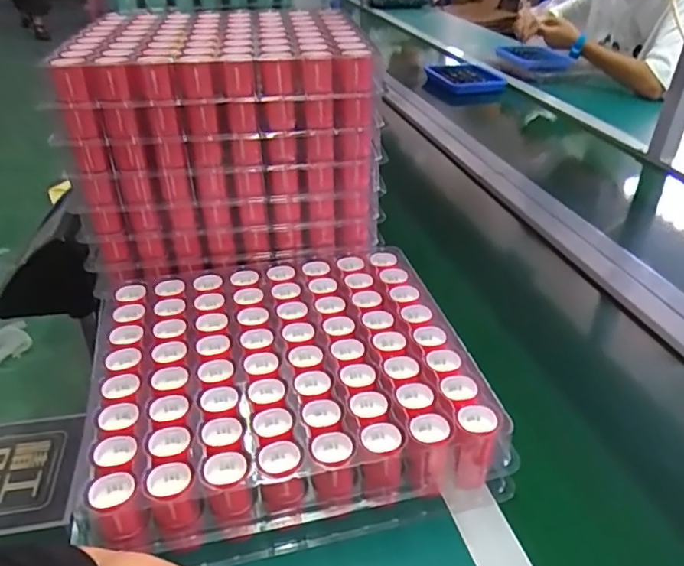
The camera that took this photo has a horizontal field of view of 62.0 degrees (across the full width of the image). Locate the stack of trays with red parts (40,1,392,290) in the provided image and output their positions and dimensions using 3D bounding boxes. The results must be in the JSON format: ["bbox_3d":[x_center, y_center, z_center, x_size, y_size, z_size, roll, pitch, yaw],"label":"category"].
[{"bbox_3d":[-0.145,-0.217,0.731,0.329,0.247,0.365,-5,35,-7],"label":"stack of trays with red parts"}]

